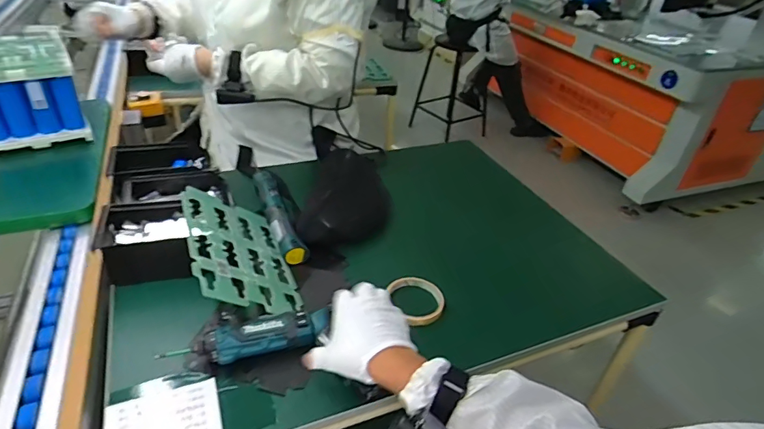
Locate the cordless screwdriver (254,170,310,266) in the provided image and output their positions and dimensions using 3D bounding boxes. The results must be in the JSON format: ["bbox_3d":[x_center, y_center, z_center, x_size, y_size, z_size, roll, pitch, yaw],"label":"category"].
[{"bbox_3d":[-0.189,-0.003,0.832,0.045,0.042,0.271,-11,38,-23],"label":"cordless screwdriver"}]

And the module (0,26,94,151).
[{"bbox_3d":[-0.715,-0.249,0.919,0.174,0.154,0.210,-19,41,-31],"label":"module"}]

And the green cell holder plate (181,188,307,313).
[{"bbox_3d":[-0.210,0.051,0.686,0.165,0.007,0.250,26,20,-40],"label":"green cell holder plate"}]

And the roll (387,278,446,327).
[{"bbox_3d":[0.050,0.129,0.689,0.088,0.021,0.087,4,34,-3],"label":"roll"}]

